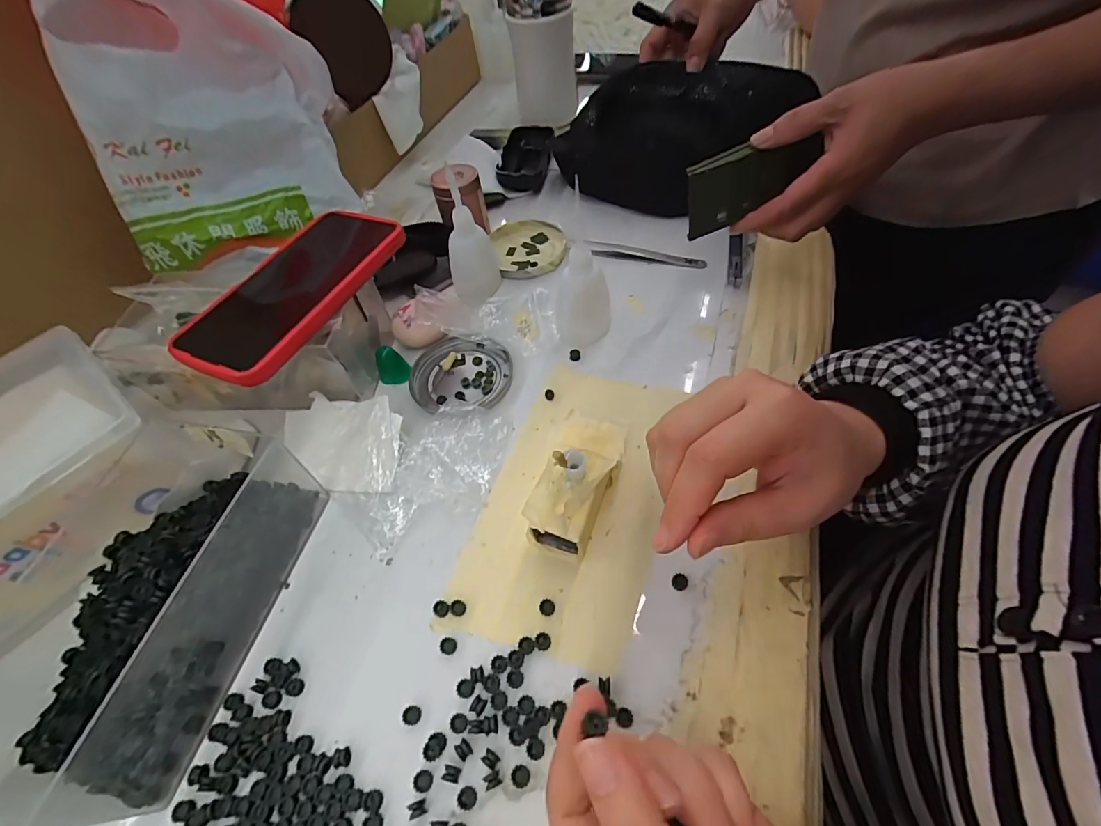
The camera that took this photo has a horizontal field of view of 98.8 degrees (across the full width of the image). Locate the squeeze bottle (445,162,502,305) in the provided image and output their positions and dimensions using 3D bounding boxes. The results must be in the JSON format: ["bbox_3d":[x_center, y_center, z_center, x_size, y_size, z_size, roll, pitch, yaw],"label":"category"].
[{"bbox_3d":[-0.068,-0.143,0.389,0.040,0.105,0.034,-12,54,-3],"label":"squeeze bottle"}]

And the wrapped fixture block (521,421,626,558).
[{"bbox_3d":[0.016,0.043,0.286,0.039,0.043,0.082,17,58,17],"label":"wrapped fixture block"}]

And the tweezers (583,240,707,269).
[{"bbox_3d":[0.086,-0.146,0.435,0.110,0.008,0.013,13,57,14],"label":"tweezers"}]

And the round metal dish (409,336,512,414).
[{"bbox_3d":[-0.070,-0.031,0.370,0.078,0.013,0.072,-3,54,4],"label":"round metal dish"}]

